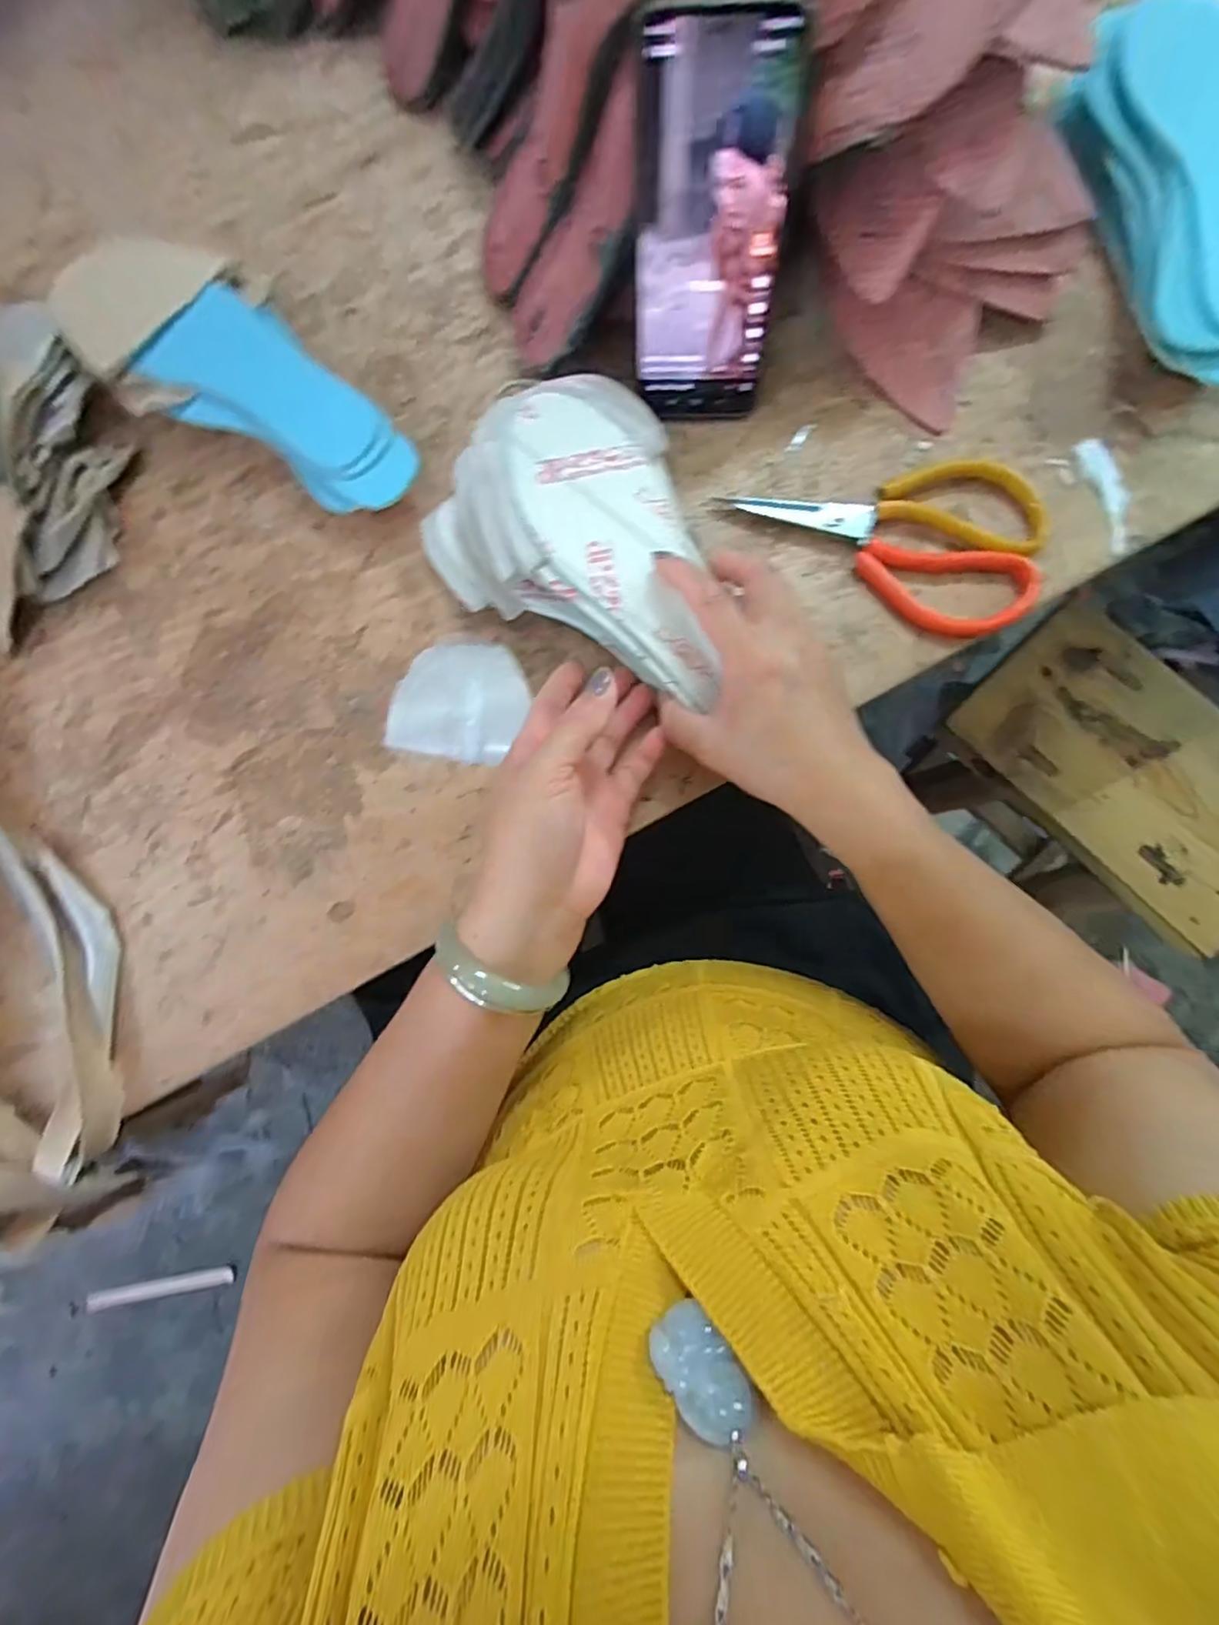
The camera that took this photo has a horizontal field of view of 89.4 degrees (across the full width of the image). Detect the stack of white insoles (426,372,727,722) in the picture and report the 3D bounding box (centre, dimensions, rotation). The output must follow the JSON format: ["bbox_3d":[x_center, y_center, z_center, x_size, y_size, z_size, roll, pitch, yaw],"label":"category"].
[{"bbox_3d":[-0.009,-0.145,0.351,0.140,0.046,0.197,-36,82,0],"label":"stack of white insoles"}]

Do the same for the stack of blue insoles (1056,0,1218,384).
[{"bbox_3d":[0.342,-0.363,0.362,0.094,0.045,0.238,-12,82,3],"label":"stack of blue insoles"}]

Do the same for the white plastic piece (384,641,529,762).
[{"bbox_3d":[-0.092,-0.067,0.375,0.086,0.008,0.069,12,99,12],"label":"white plastic piece"}]

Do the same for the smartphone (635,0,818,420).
[{"bbox_3d":[0.053,-0.299,0.327,0.076,0.163,0.010,4,59,5],"label":"smartphone"}]

